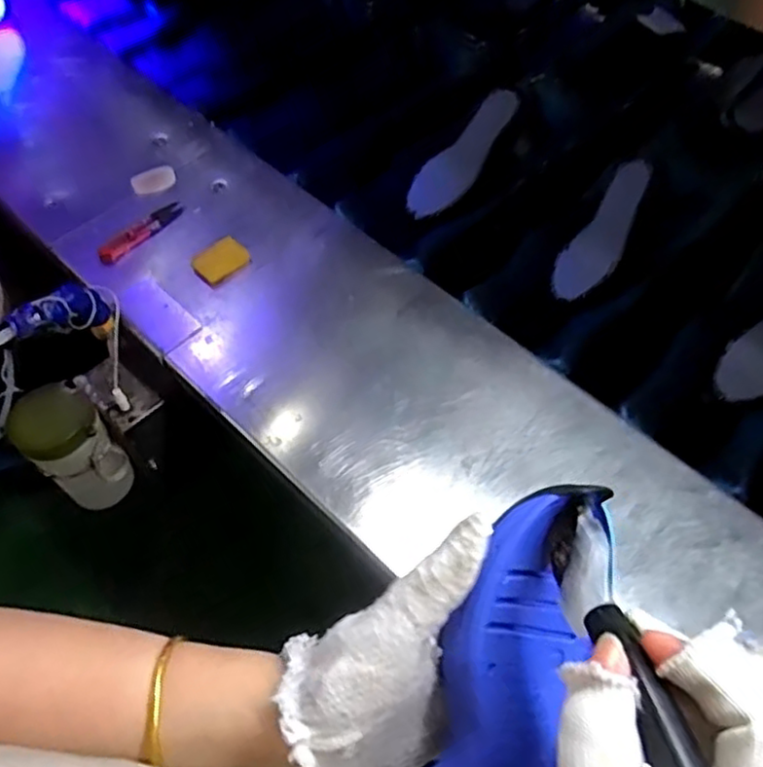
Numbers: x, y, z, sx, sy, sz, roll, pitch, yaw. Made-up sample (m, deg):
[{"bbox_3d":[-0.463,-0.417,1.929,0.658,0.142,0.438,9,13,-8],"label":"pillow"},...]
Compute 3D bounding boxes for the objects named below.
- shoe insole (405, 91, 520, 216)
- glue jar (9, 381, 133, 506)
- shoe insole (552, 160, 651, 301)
[{"bbox_3d":[0.096,-0.265,0.784,0.055,0.014,0.175,40,91,23],"label":"shoe insole"},{"bbox_3d":[-0.309,0.068,0.681,0.076,0.140,0.080,-36,63,-24],"label":"glue jar"},{"bbox_3d":[0.241,-0.165,0.732,0.053,0.014,0.178,29,78,17],"label":"shoe insole"}]

